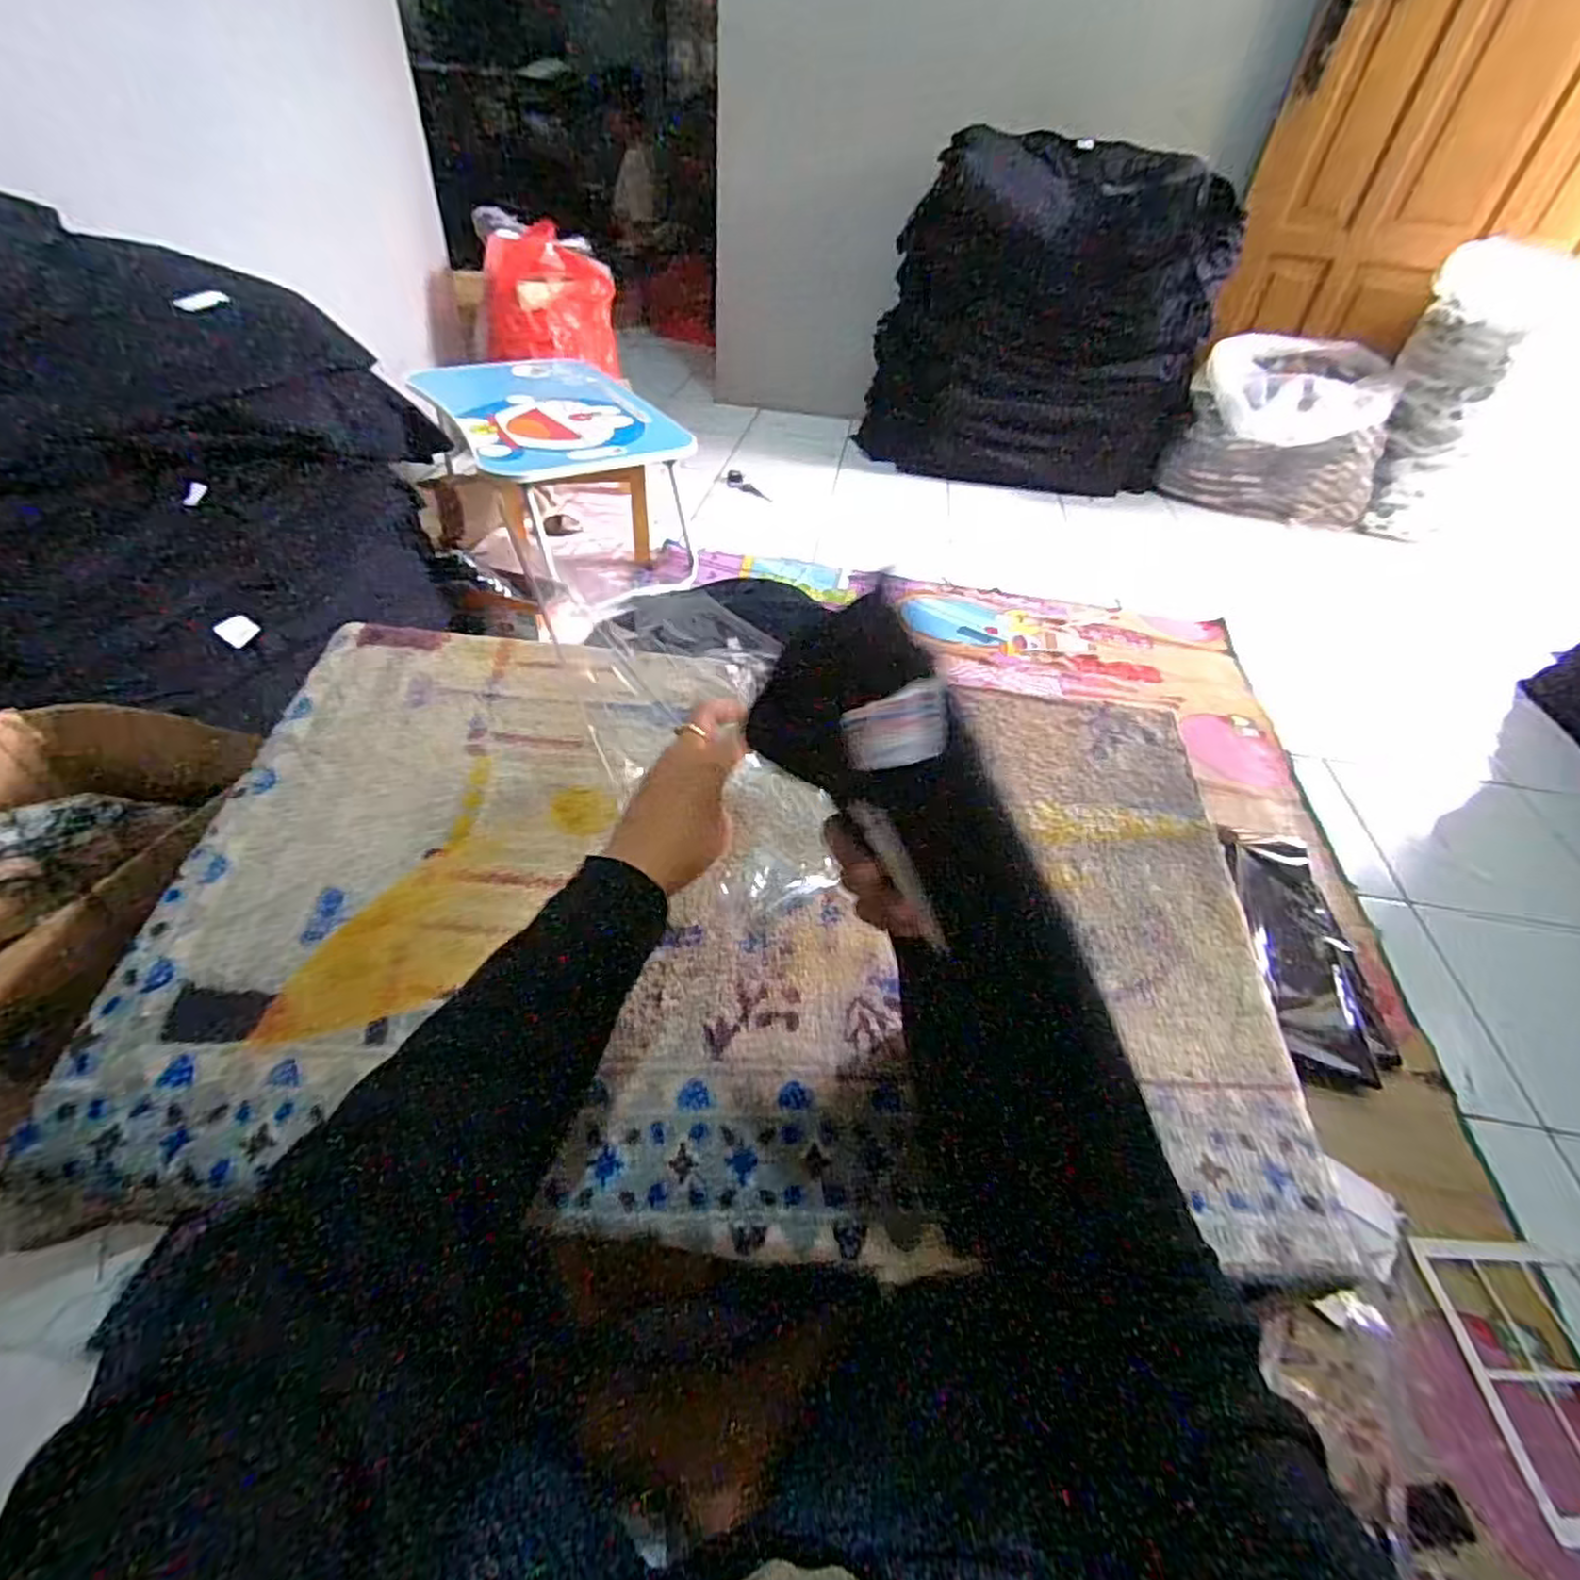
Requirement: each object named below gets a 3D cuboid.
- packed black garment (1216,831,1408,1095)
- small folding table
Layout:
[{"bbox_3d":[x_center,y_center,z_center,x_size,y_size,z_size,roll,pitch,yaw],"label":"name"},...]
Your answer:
[{"bbox_3d":[0.646,0.195,0.912,0.147,0.062,0.340,2,58,-4],"label":"packed black garment"},{"bbox_3d":[-0.472,-0.644,1.499,0.388,0.273,0.639,-20,50,-25],"label":"small folding table"}]

